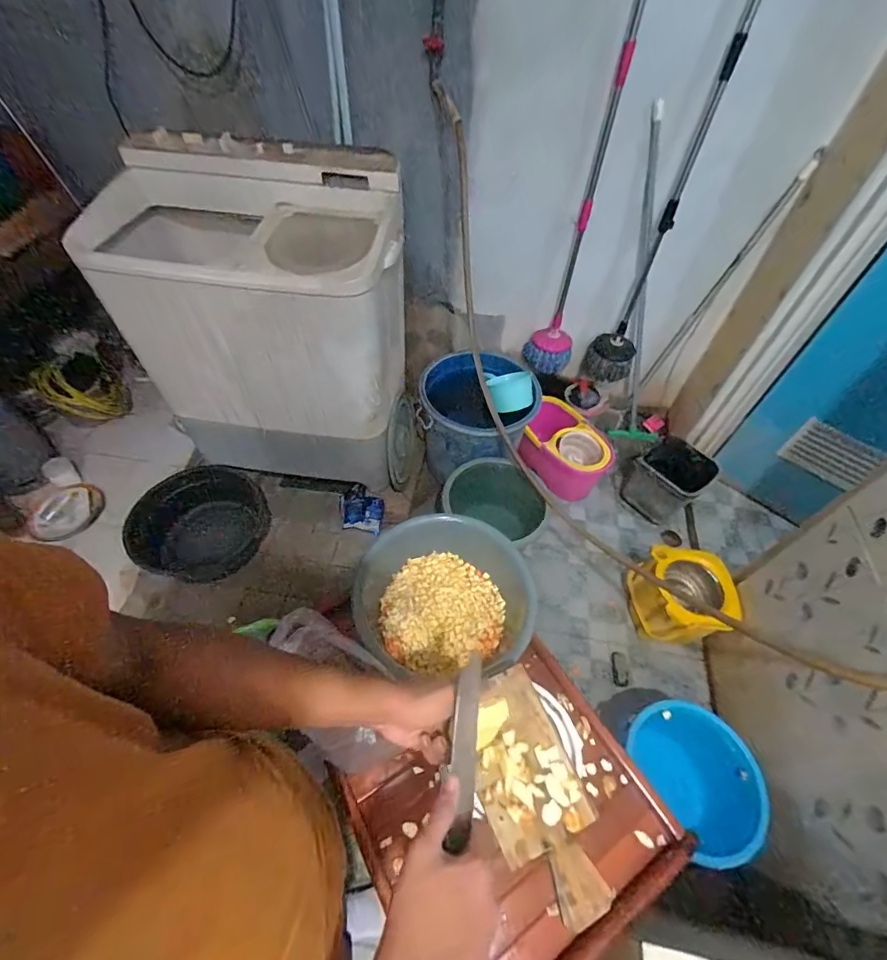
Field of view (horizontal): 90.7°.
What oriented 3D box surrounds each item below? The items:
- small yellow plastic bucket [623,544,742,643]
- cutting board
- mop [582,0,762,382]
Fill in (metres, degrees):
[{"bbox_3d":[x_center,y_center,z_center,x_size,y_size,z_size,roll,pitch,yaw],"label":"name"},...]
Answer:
[{"bbox_3d":[0.733,0.378,1.384,0.220,0.281,0.266,-4,53,-6],"label":"small yellow plastic bucket"},{"bbox_3d":[0.105,0.375,0.536,0.118,0.015,0.254,-17,56,-15],"label":"cutting board"},{"bbox_3d":[0.729,-0.902,1.369,0.185,1.379,0.167,24,55,15],"label":"mop"}]

